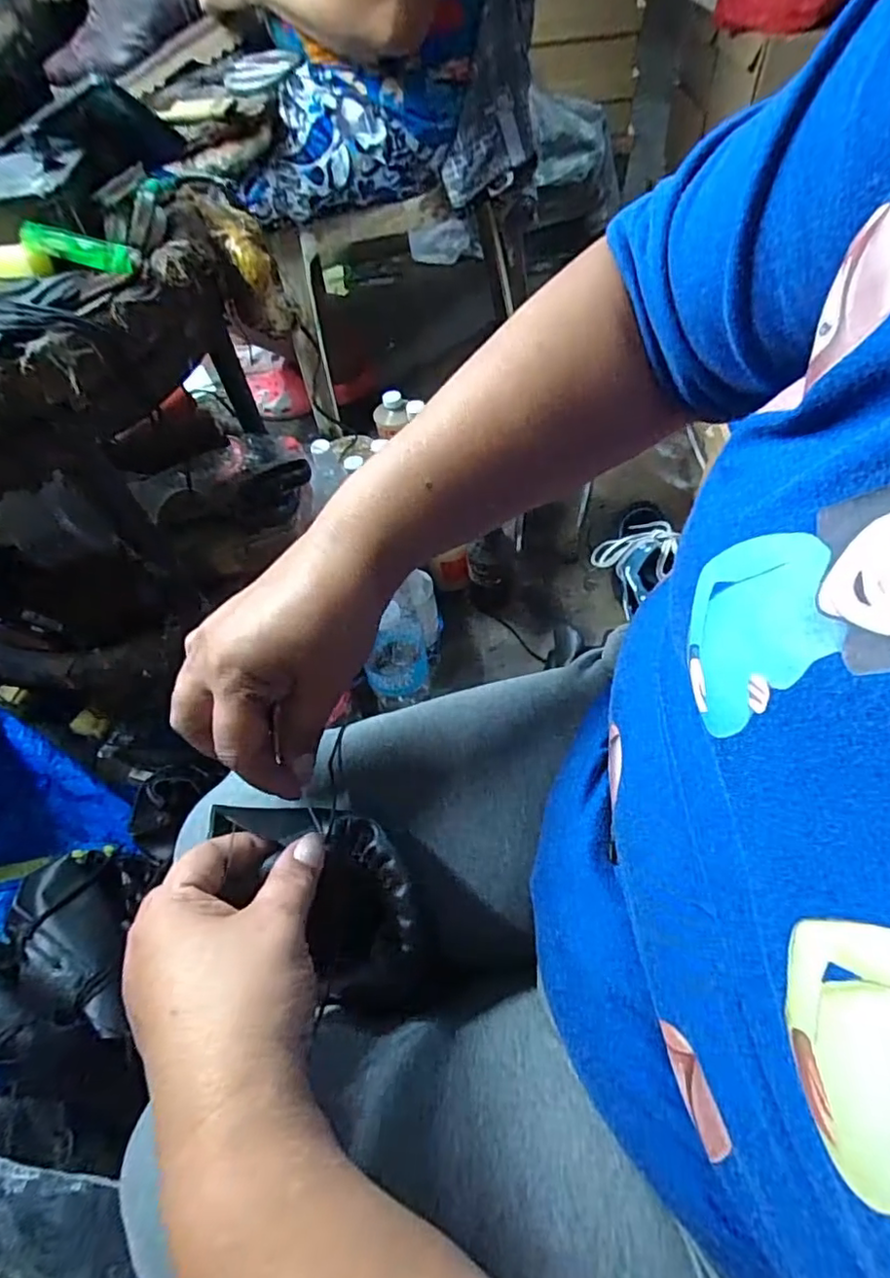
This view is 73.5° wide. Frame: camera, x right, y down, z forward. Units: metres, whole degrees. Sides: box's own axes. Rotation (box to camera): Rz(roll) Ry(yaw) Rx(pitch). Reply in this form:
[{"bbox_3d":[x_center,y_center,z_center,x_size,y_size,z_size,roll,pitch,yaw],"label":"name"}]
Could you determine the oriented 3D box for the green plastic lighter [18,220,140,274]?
[{"bbox_3d":[-0.271,-0.289,0.443,0.080,0.015,0.018,7,56,-12],"label":"green plastic lighter"}]

